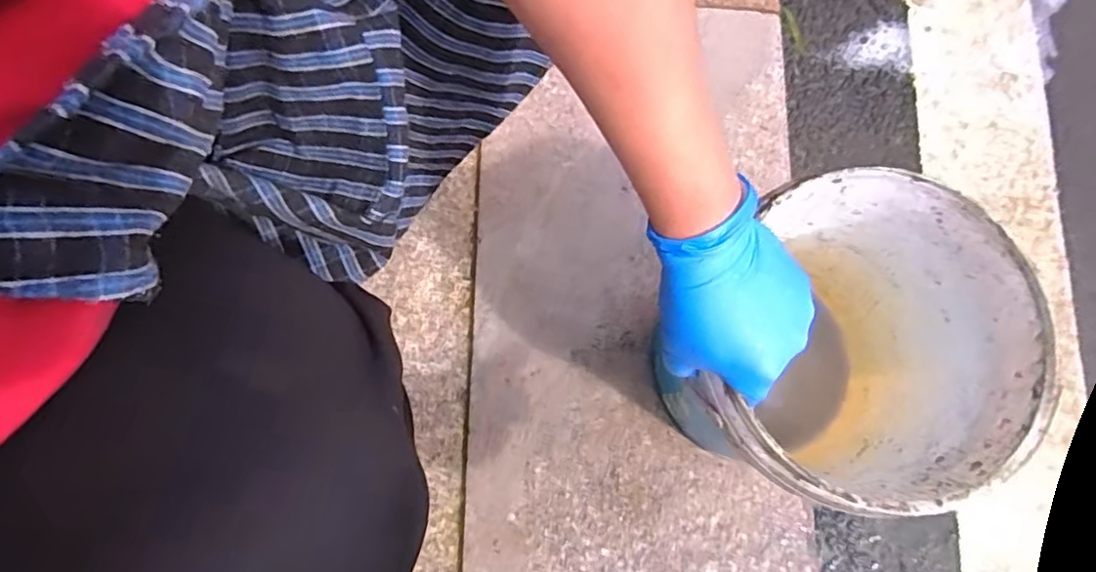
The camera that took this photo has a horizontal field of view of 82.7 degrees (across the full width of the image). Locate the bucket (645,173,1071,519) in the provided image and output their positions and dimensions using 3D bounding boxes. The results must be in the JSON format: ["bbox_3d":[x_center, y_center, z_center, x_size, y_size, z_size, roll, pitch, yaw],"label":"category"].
[{"bbox_3d":[0.207,0.050,0.459,0.182,0.206,0.200,0,78,1],"label":"bucket"}]

